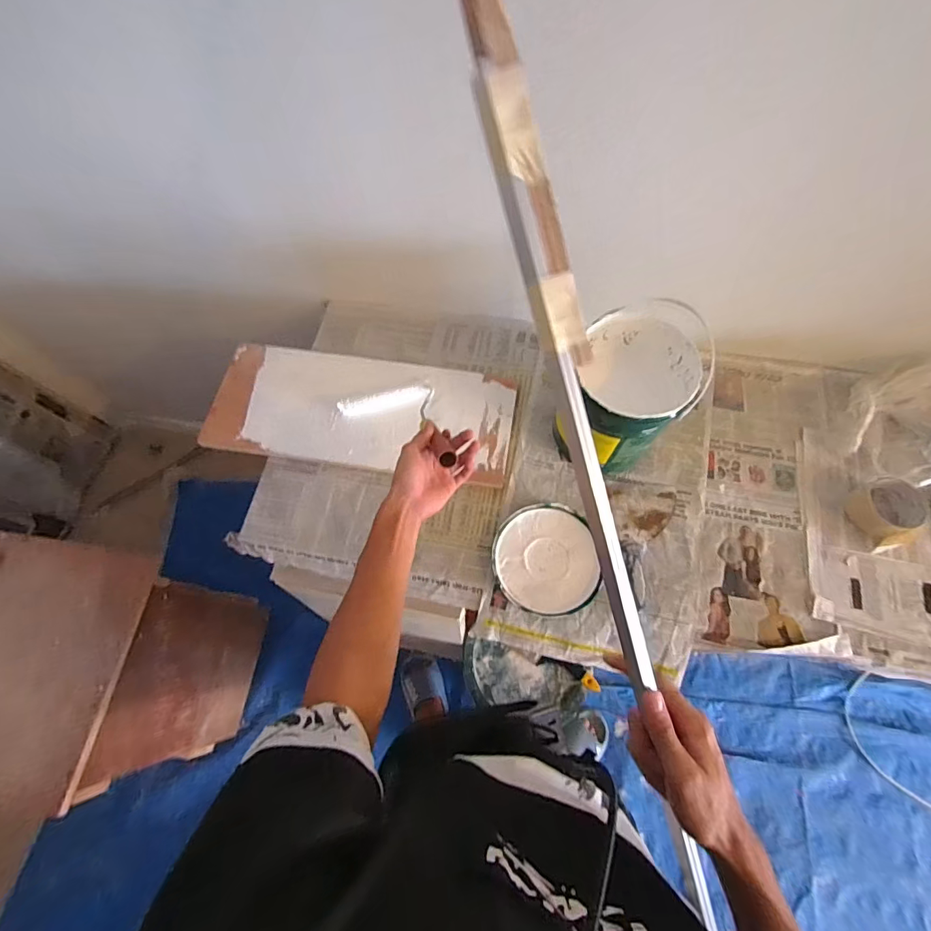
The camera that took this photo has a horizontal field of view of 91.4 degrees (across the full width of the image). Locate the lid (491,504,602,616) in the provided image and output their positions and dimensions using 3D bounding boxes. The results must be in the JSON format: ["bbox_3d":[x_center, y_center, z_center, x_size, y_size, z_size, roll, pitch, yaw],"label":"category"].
[{"bbox_3d":[0.123,0.144,0.707,0.155,0.020,0.162,0,69,1],"label":"lid"}]

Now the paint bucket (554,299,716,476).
[{"bbox_3d":[0.237,-0.100,0.701,0.167,0.196,0.181,0,69,1],"label":"paint bucket"}]

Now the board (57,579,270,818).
[{"bbox_3d":[-0.667,0.522,1.138,0.023,0.587,0.392,7,69,4],"label":"board"}]

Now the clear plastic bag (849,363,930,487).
[{"bbox_3d":[0.729,-0.077,0.719,0.221,0.102,0.181,-23,70,-8],"label":"clear plastic bag"}]

